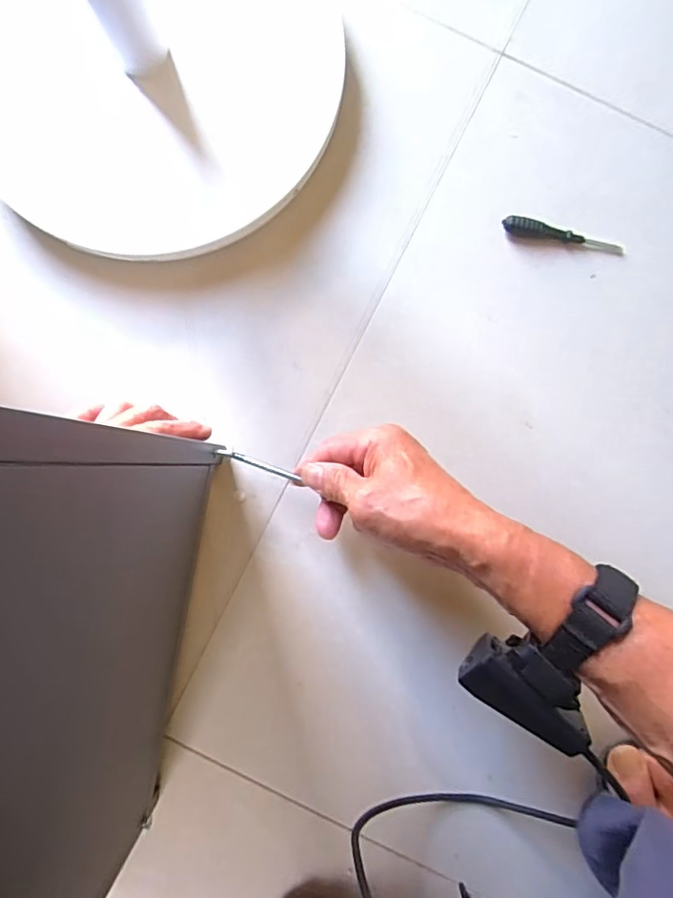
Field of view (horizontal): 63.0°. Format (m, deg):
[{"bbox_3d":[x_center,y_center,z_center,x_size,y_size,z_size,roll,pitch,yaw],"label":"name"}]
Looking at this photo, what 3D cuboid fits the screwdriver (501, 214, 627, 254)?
[{"bbox_3d":[0.179,-0.167,0.433,0.096,0.010,0.013,13,88,0],"label":"screwdriver"}]

